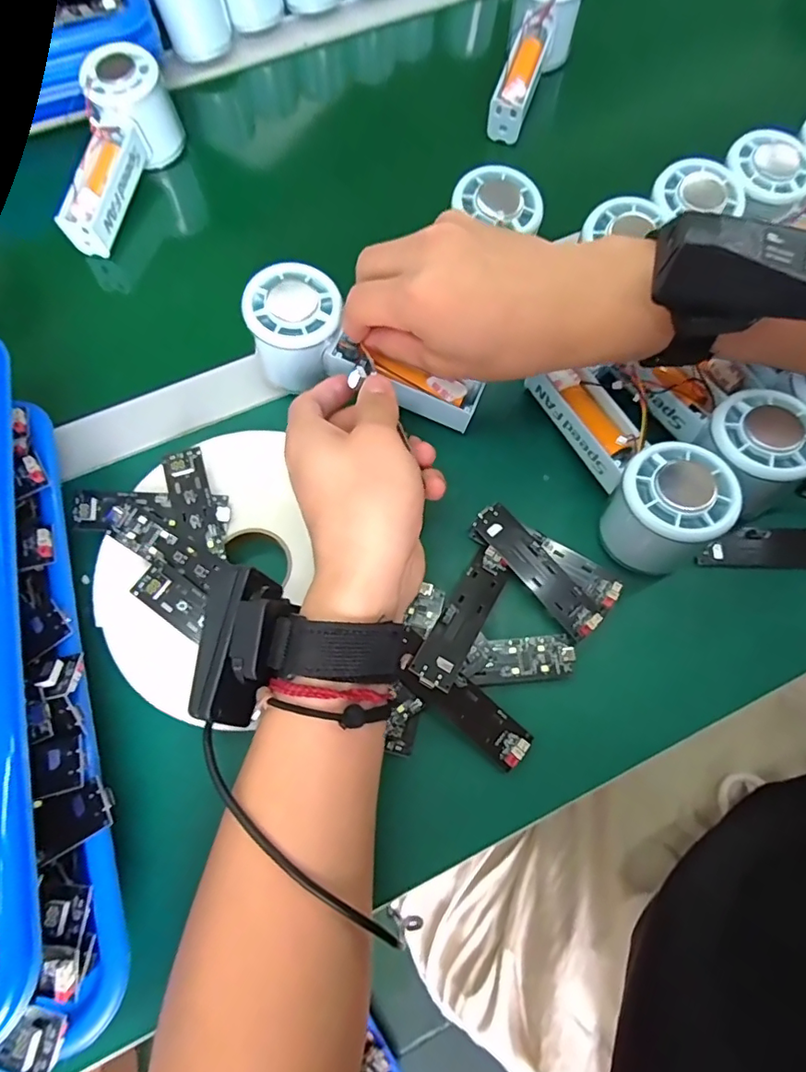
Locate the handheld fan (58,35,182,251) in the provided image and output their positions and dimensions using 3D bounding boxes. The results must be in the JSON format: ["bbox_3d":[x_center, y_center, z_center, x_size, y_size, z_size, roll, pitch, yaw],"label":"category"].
[{"bbox_3d":[-0.220,-0.289,0.397,0.038,0.062,0.141,14,71,5],"label":"handheld fan"}]

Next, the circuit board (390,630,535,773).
[{"bbox_3d":[0.030,0.087,0.279,0.087,0.010,0.024,41,75,0],"label":"circuit board"}]

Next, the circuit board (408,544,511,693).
[{"bbox_3d":[0.035,0.043,0.294,0.023,0.007,0.089,29,58,10],"label":"circuit board"}]

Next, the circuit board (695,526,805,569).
[{"bbox_3d":[0.223,0.007,0.317,0.088,0.009,0.023,2,71,1],"label":"circuit board"}]

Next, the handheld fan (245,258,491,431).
[{"bbox_3d":[-0.027,-0.109,0.334,0.150,0.052,0.055,27,72,-7],"label":"handheld fan"}]

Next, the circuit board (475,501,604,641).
[{"bbox_3d":[0.078,0.019,0.312,0.023,0.009,0.090,-39,75,-12],"label":"circuit board"}]

